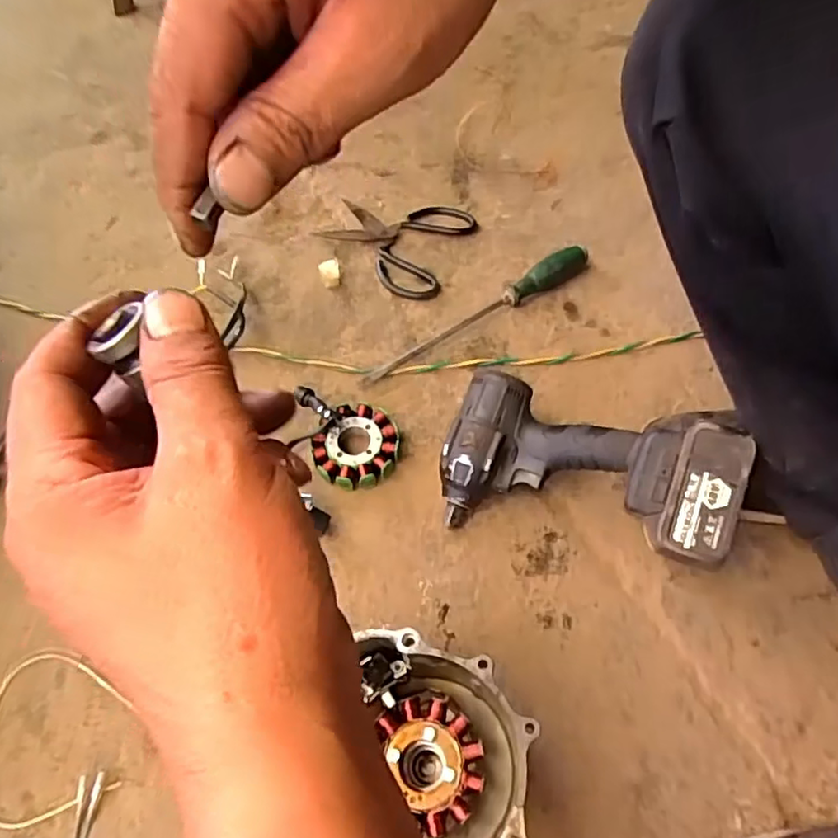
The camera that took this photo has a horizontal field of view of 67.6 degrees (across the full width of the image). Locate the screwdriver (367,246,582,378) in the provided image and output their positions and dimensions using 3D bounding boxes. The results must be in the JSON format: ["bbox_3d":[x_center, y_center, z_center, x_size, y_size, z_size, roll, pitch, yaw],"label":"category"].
[{"bbox_3d":[0.066,-0.124,0.695,0.295,0.034,0.027,-29,62,-15],"label":"screwdriver"}]

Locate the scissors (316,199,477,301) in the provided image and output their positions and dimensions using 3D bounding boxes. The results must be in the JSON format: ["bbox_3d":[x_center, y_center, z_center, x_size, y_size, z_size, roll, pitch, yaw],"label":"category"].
[{"bbox_3d":[-0.031,-0.225,0.773,0.165,0.018,0.158,19,61,13],"label":"scissors"}]

